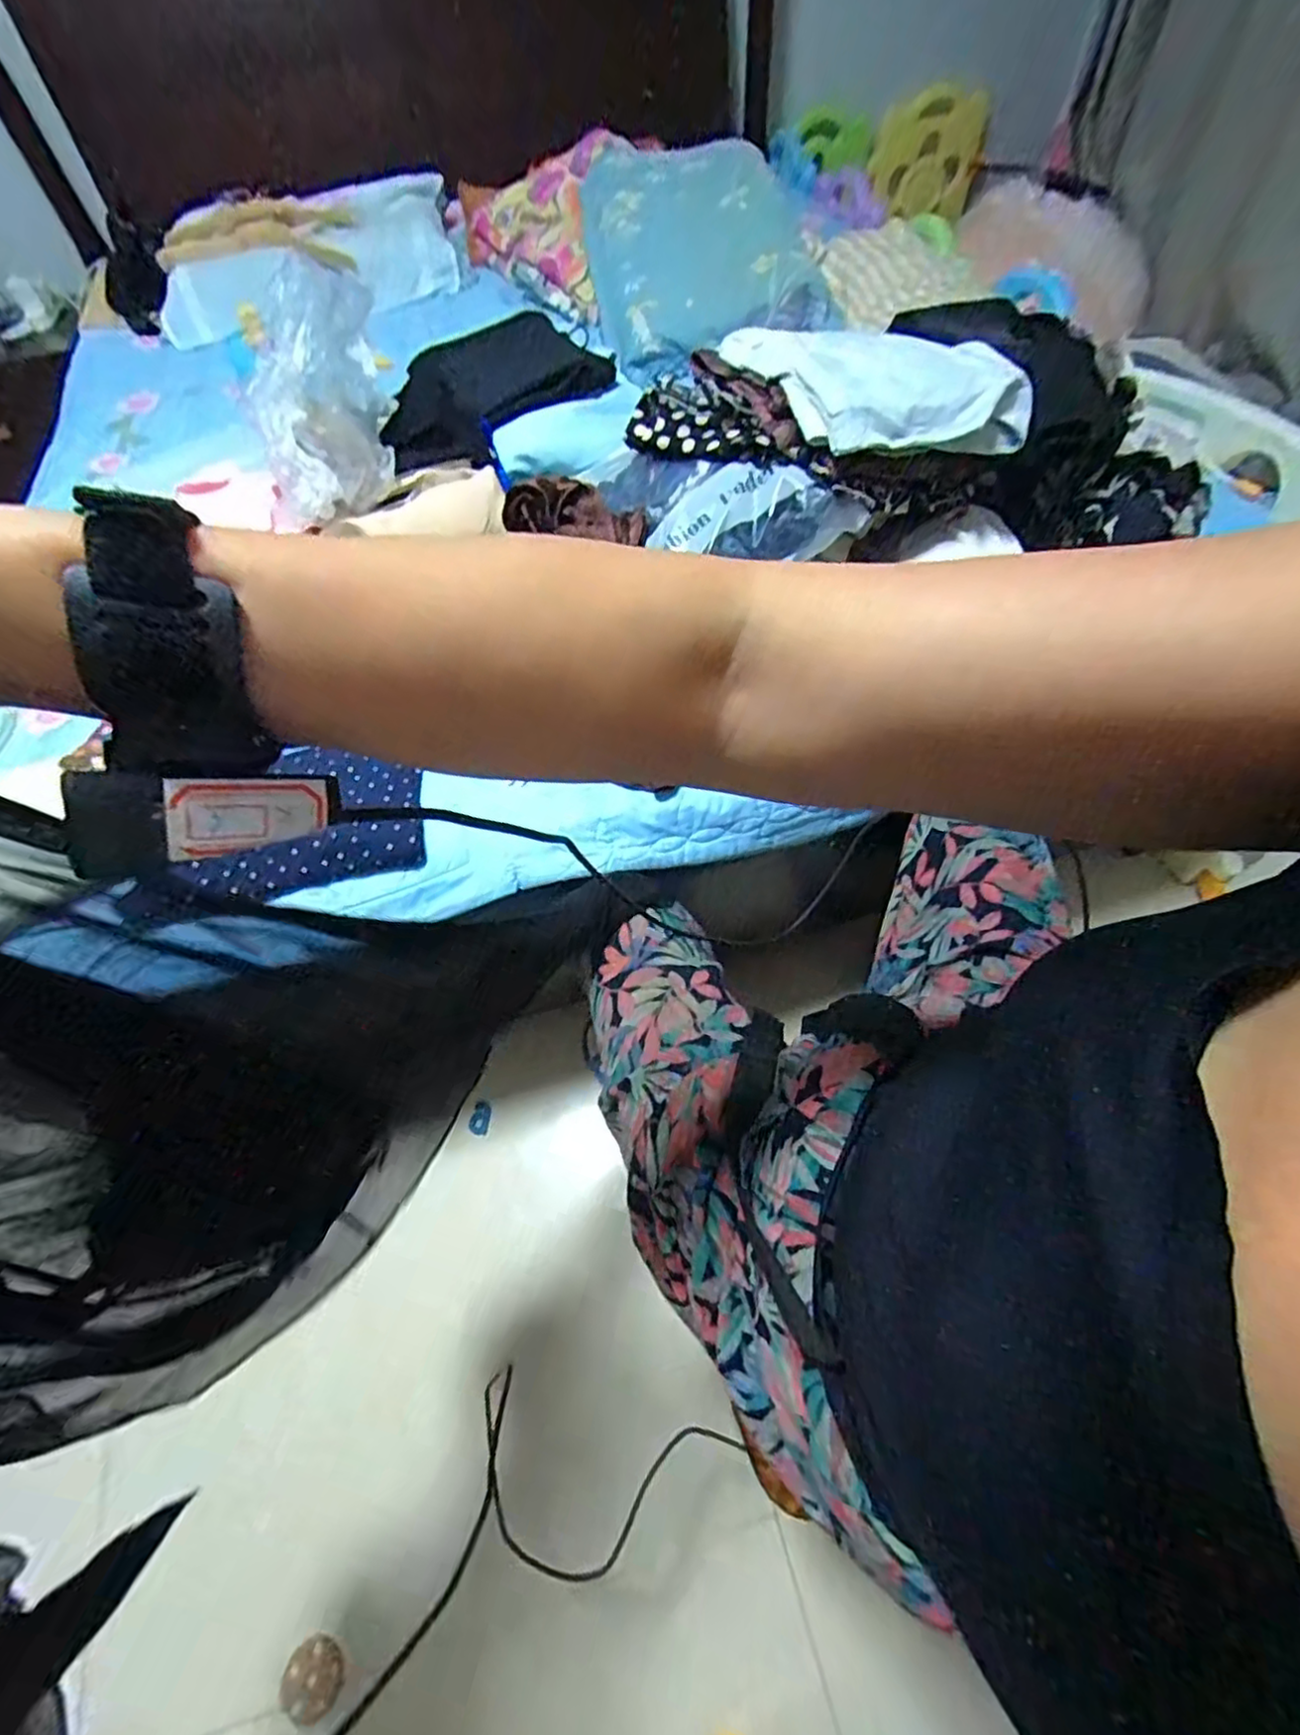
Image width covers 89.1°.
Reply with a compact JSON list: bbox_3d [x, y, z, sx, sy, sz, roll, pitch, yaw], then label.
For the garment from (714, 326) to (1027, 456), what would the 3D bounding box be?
[{"bbox_3d":[0.229,-0.505,0.681,0.247,0.066,0.238,-21,59,-8],"label":"garment"}]

